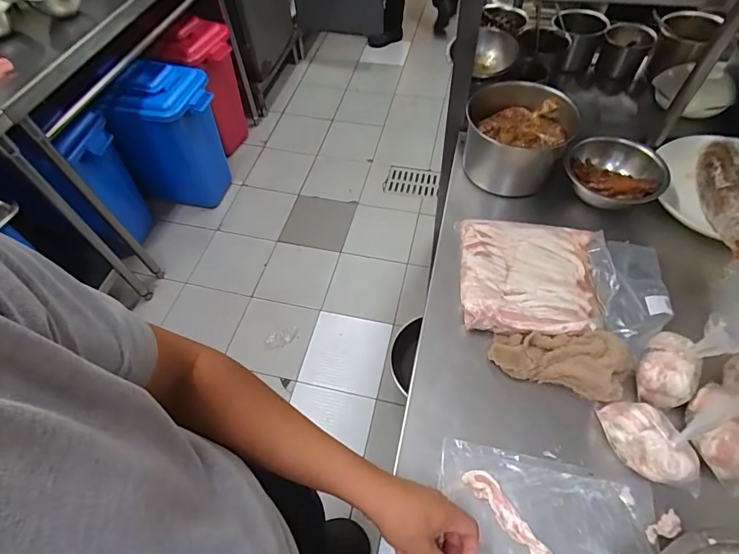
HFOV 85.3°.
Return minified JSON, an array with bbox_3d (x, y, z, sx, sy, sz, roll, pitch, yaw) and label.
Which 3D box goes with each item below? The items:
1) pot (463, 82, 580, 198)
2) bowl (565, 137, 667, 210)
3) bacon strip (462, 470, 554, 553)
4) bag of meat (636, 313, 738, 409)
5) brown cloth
[{"bbox_3d":[0.285,-0.275,0.805,0.175,0.128,0.178,-1,56,2],"label":"pot"},{"bbox_3d":[0.456,-0.197,0.756,0.164,0.072,0.127,22,60,17],"label":"bowl"},{"bbox_3d":[0.183,0.310,0.474,0.038,0.012,0.177,-29,60,-15],"label":"bacon strip"},{"bbox_3d":[0.411,0.107,0.520,0.085,0.124,0.081,-25,59,-13],"label":"bag of meat"},{"bbox_3d":[0.270,0.119,0.570,0.184,0.052,0.081,4,57,17],"label":"brown cloth"}]

